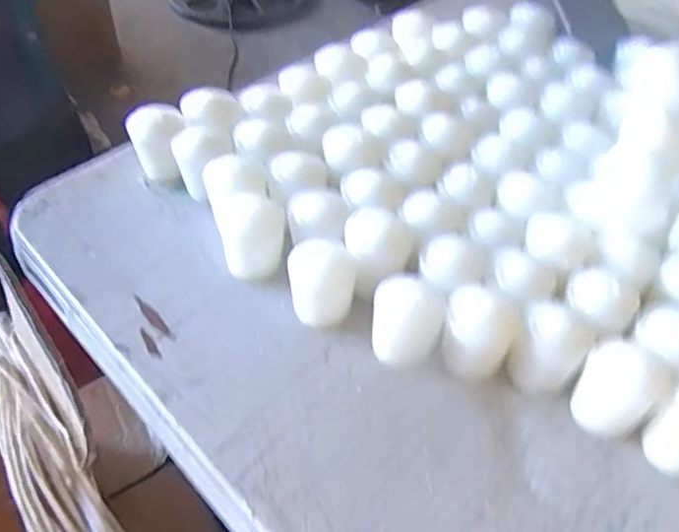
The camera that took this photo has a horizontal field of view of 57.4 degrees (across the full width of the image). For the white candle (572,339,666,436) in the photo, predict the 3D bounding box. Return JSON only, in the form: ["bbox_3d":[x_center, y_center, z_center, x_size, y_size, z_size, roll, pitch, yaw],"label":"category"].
[{"bbox_3d":[0.141,0.064,0.320,0.027,0.044,0.035,-27,57,-23],"label":"white candle"}]

